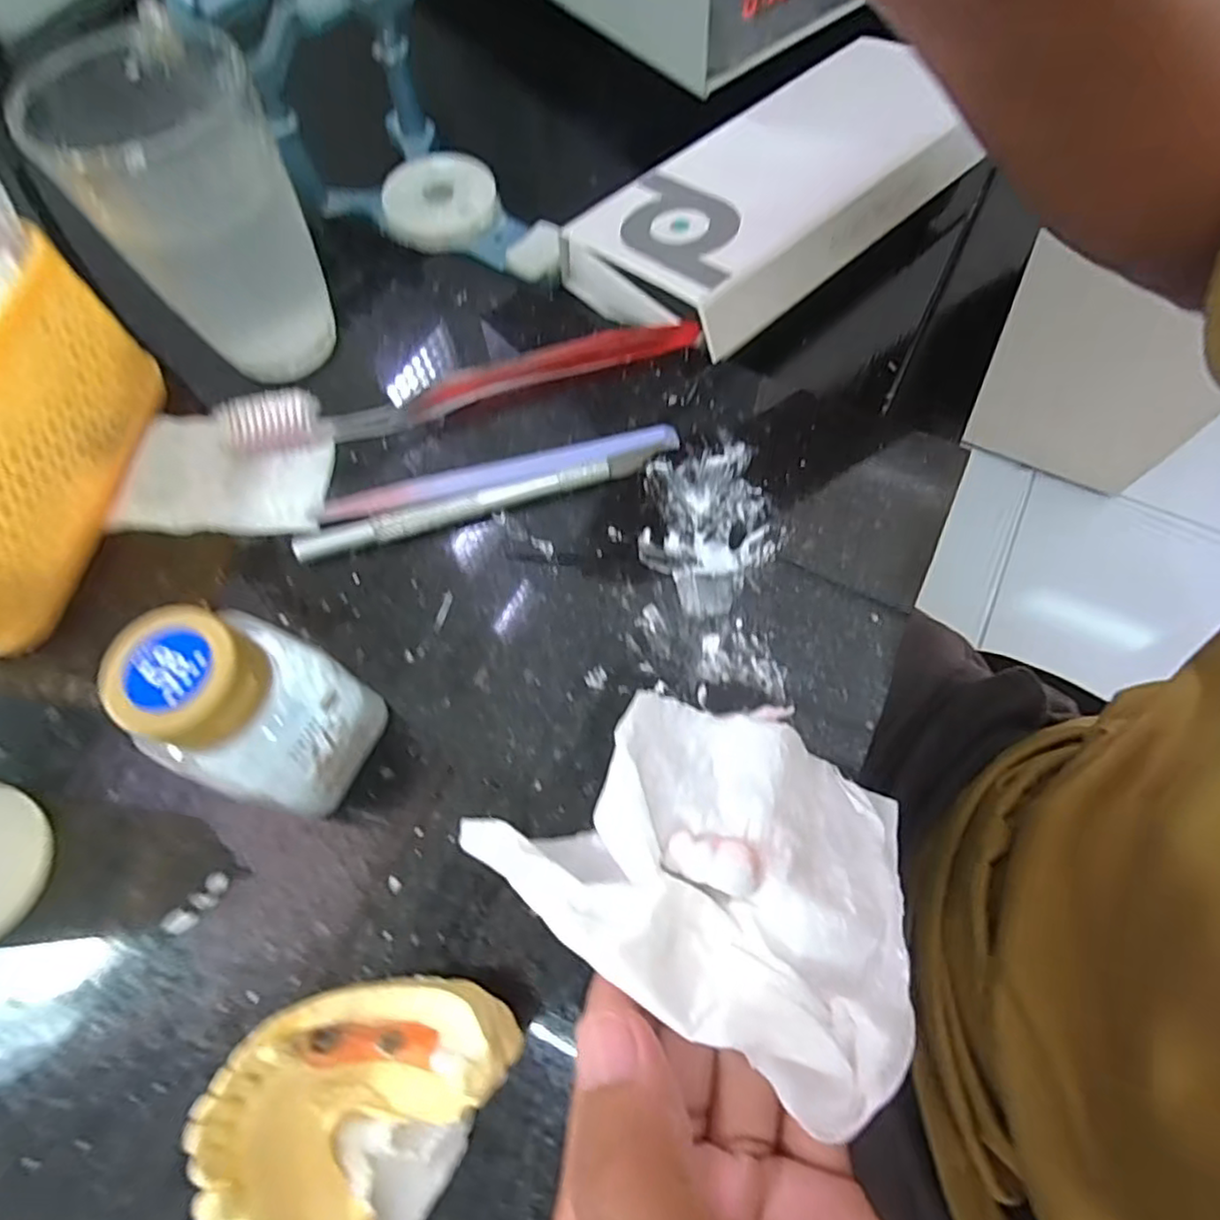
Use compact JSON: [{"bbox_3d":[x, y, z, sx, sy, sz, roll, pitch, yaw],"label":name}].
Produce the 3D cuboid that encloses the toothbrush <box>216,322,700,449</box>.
[{"bbox_3d":[-0.055,-0.090,0.252,0.185,0.016,0.018,-13,66,-6],"label":"toothbrush"}]

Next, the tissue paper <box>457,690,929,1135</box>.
[{"bbox_3d":[0.025,0.063,0.173,0.108,0.015,0.083,22,47,15],"label":"tissue paper"}]

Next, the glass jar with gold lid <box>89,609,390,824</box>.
[{"bbox_3d":[-0.092,0.029,0.172,0.034,0.074,0.040,14,67,6],"label":"glass jar with gold lid"}]

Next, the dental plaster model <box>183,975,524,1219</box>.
[{"bbox_3d":[-0.060,0.118,0.150,0.052,0.041,0.070,27,69,12],"label":"dental plaster model"}]

